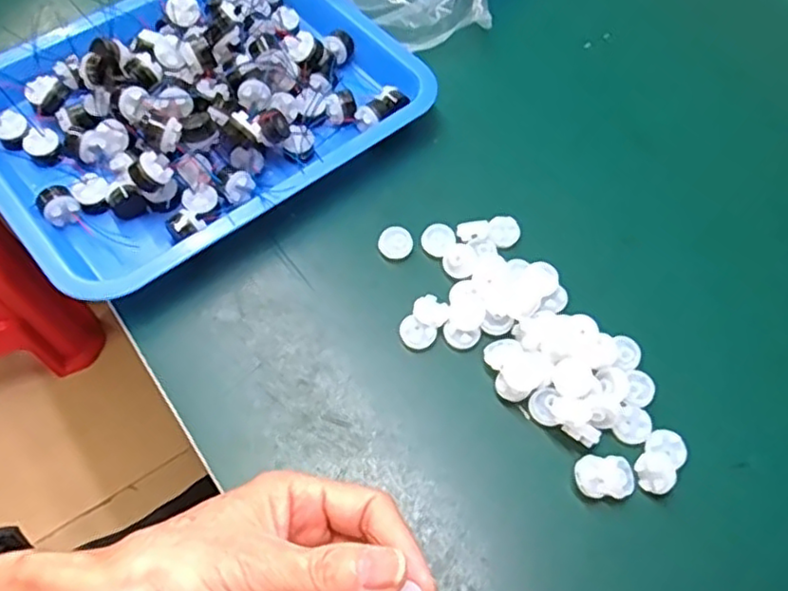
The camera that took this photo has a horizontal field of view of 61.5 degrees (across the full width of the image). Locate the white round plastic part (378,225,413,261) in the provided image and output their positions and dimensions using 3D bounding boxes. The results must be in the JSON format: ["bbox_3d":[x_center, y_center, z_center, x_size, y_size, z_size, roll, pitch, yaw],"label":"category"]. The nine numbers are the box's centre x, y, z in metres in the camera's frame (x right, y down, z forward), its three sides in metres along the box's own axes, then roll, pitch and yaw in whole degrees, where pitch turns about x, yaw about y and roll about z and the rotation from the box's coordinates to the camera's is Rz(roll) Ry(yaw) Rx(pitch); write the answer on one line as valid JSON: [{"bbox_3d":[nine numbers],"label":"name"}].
[{"bbox_3d":[0.001,-0.034,0.416,0.020,0.007,0.019,1,61,-1],"label":"white round plastic part"}]

